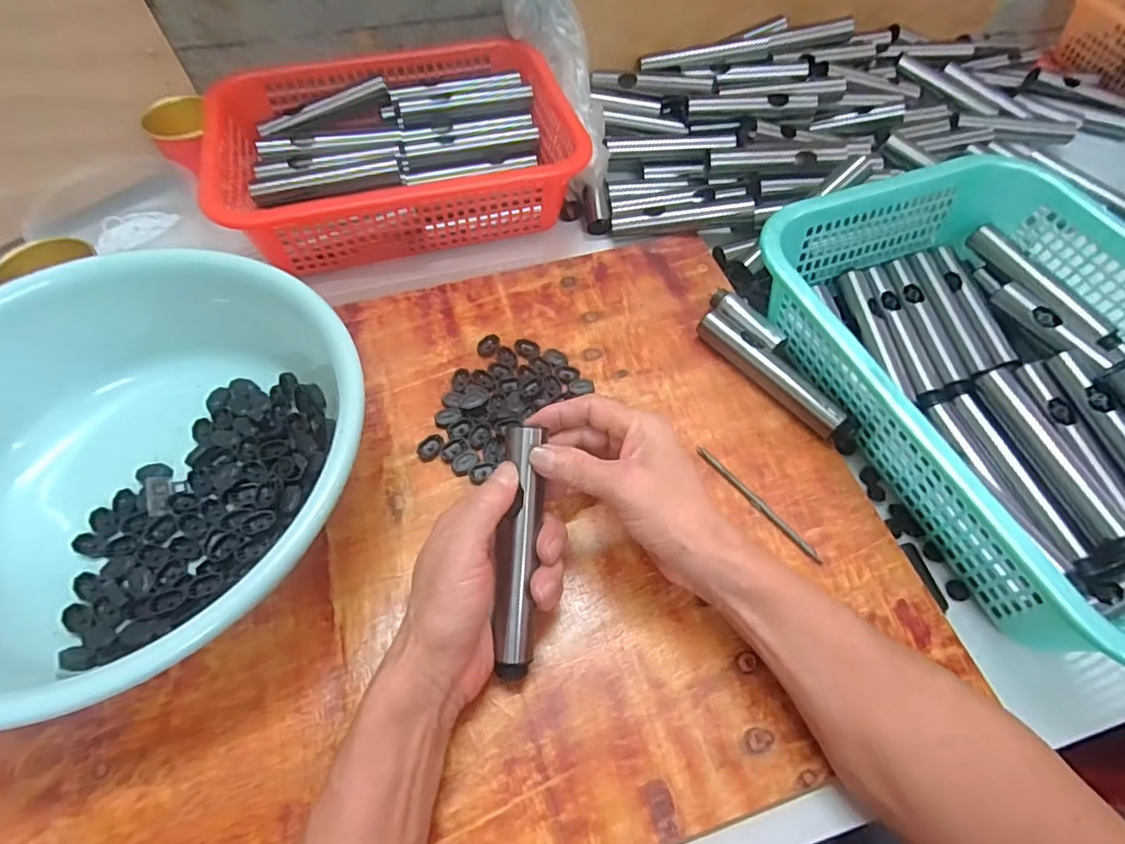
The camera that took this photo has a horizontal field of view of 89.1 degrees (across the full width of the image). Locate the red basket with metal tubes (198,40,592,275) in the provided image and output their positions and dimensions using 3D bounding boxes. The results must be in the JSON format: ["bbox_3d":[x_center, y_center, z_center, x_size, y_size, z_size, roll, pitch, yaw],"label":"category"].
[{"bbox_3d":[-0.164,-0.279,0.572,0.325,0.073,0.232,-14,61,-10],"label":"red basket with metal tubes"}]

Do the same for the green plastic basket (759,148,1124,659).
[{"bbox_3d":[0.348,-0.035,0.437,0.289,0.097,0.380,-19,62,-12],"label":"green plastic basket"}]

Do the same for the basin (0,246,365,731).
[{"bbox_3d":[-0.270,0.022,0.371,0.281,0.101,0.266,1,59,-1],"label":"basin"}]

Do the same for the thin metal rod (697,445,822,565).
[{"bbox_3d":[0.144,0.059,0.423,0.007,0.005,0.115,-34,67,-20],"label":"thin metal rod"}]

